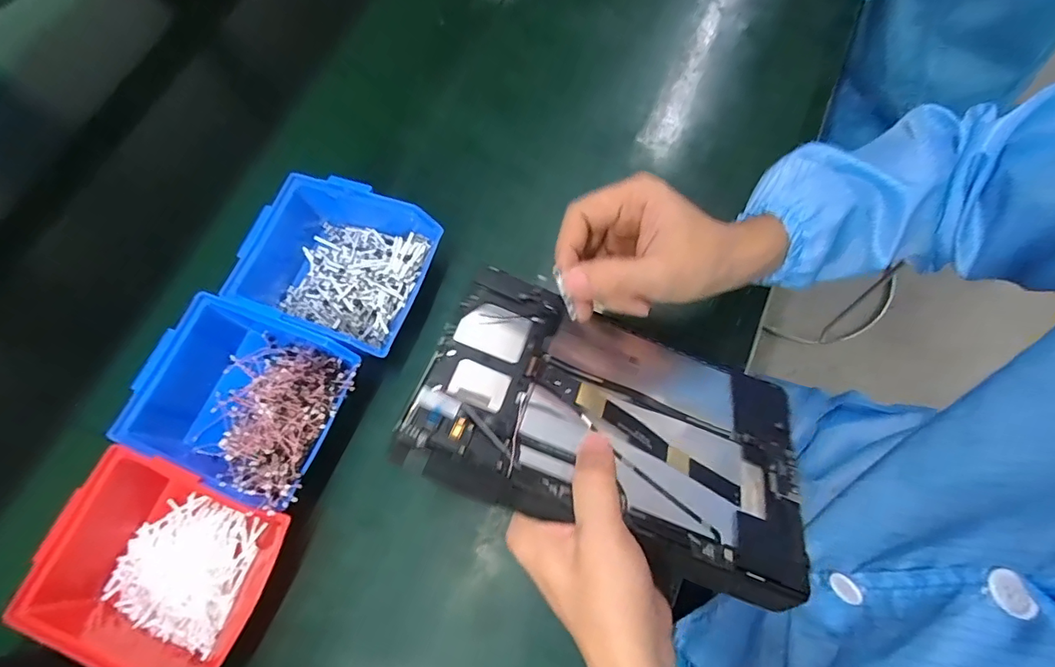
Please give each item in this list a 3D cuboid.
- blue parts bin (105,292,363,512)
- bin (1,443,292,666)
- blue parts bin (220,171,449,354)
[{"bbox_3d":[-0.211,0.051,0.391,0.143,0.061,0.121,18,72,12],"label":"blue parts bin"},{"bbox_3d":[-0.257,0.163,0.353,0.141,0.065,0.109,19,72,12],"label":"bin"},{"bbox_3d":[-0.162,-0.055,0.430,0.150,0.070,0.125,19,72,12],"label":"blue parts bin"}]

